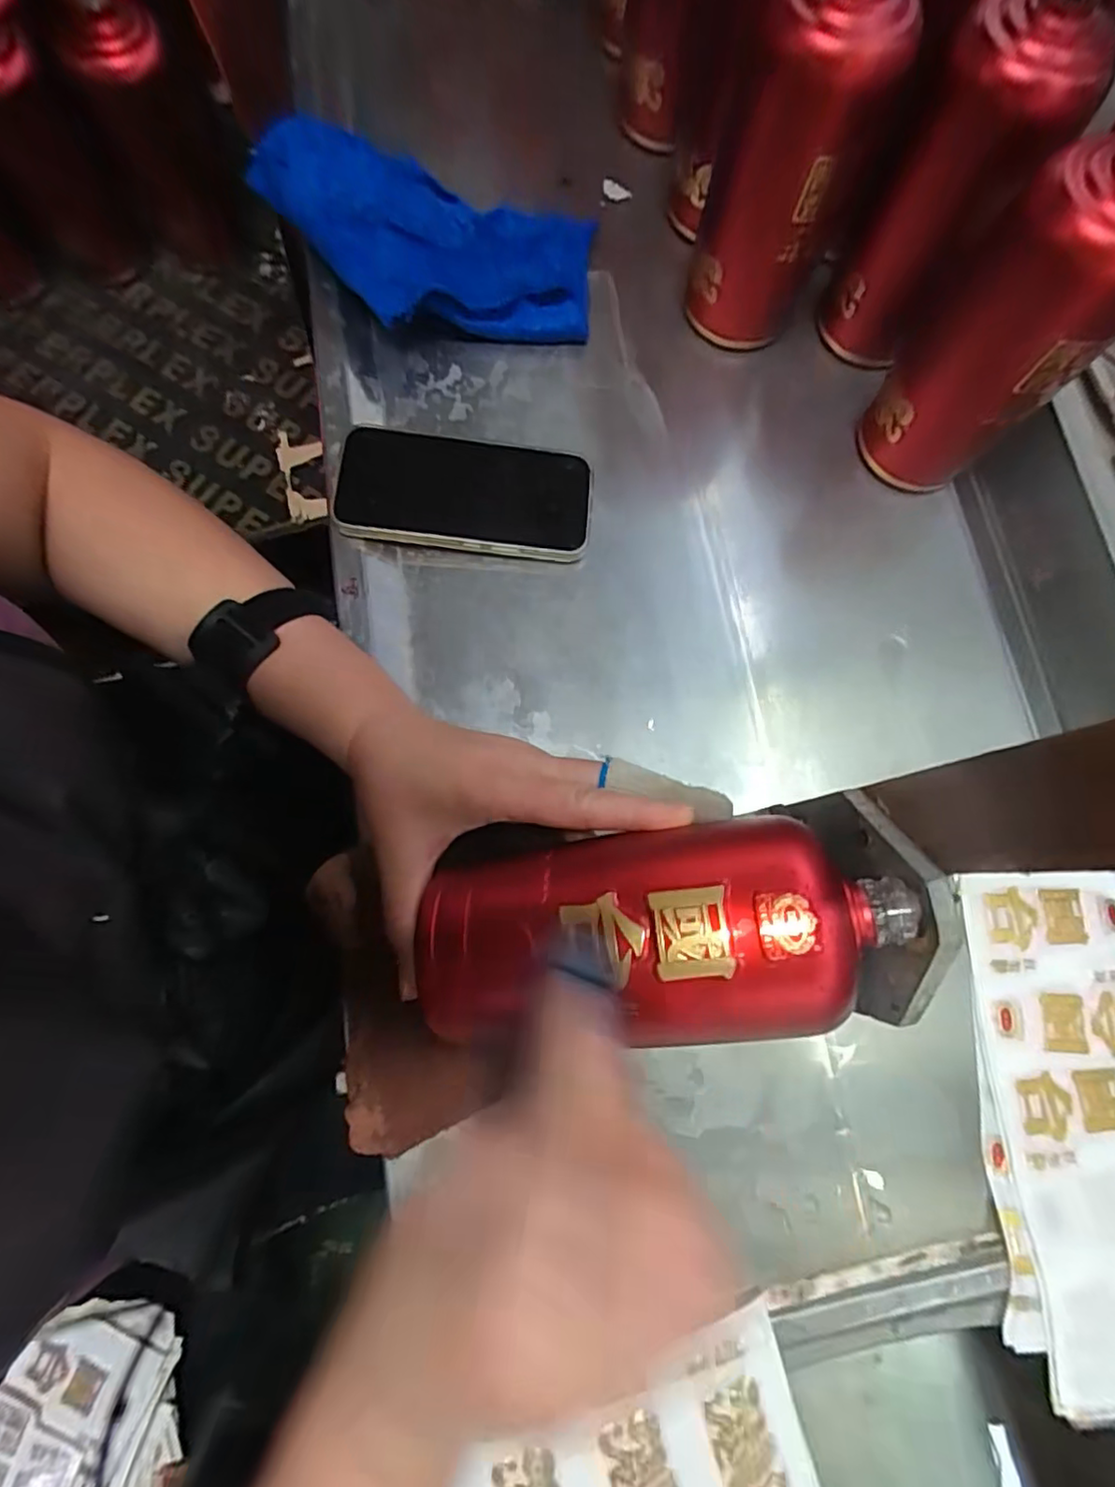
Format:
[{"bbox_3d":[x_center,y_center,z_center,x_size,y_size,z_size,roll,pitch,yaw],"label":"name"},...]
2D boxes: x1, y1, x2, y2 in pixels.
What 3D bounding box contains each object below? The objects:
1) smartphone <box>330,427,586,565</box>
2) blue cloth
[{"bbox_3d":[-0.058,-0.160,0.385,0.155,0.016,0.079,4,73,-5],"label":"smartphone"},{"bbox_3d":[-0.093,-0.336,0.411,0.231,0.059,0.137,5,78,0],"label":"blue cloth"}]

